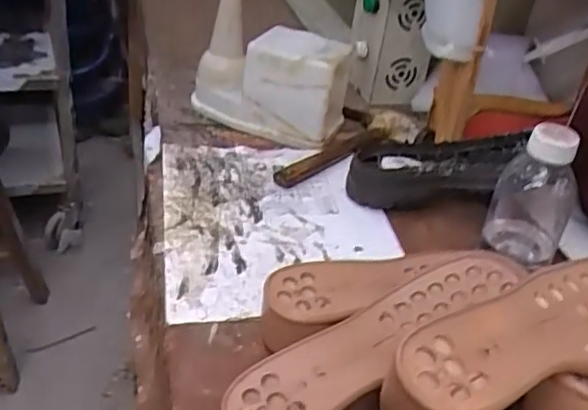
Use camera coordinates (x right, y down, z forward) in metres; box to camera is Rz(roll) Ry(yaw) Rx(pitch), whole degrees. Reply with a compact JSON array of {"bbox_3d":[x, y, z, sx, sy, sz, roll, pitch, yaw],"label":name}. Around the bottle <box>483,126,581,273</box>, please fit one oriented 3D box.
[{"bbox_3d":[0.232,-0.014,0.626,0.072,0.136,0.063,19,35,18],"label":"bottle"}]

